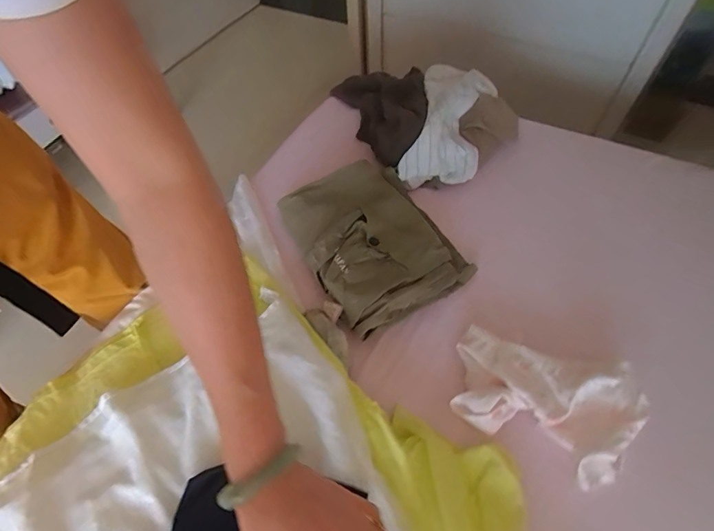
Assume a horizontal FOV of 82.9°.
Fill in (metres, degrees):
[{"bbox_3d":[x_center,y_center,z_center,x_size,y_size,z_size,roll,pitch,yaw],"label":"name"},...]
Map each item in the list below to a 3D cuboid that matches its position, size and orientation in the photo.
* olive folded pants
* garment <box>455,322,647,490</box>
[{"bbox_3d":[0.019,-0.047,0.626,0.207,0.039,0.280,-28,59,-15],"label":"olive folded pants"},{"bbox_3d":[0.219,0.160,0.479,0.205,0.035,0.144,15,58,13],"label":"garment"}]

